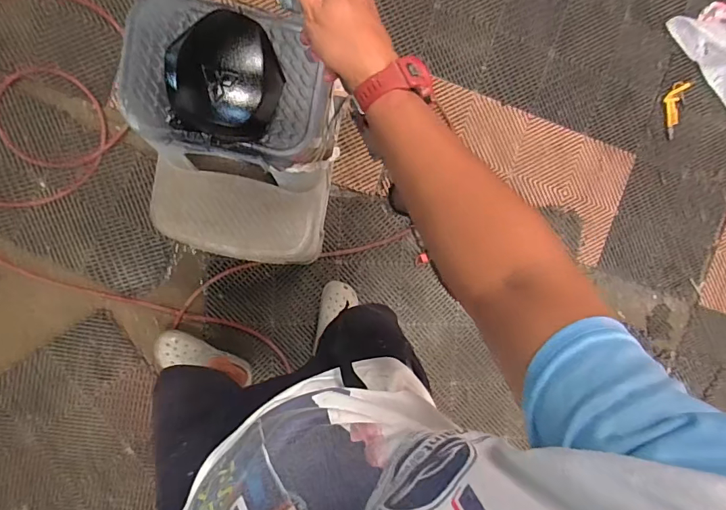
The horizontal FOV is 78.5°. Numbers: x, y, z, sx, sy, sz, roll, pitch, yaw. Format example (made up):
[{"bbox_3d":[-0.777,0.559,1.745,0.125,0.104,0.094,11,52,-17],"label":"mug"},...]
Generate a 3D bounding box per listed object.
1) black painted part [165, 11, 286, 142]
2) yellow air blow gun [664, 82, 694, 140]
[{"bbox_3d":[-0.211,-0.275,0.702,0.179,0.084,0.172,10,95,-8],"label":"black painted part"},{"bbox_3d":[1.046,-0.490,1.494,0.064,0.033,0.183,12,94,-9],"label":"yellow air blow gun"}]

